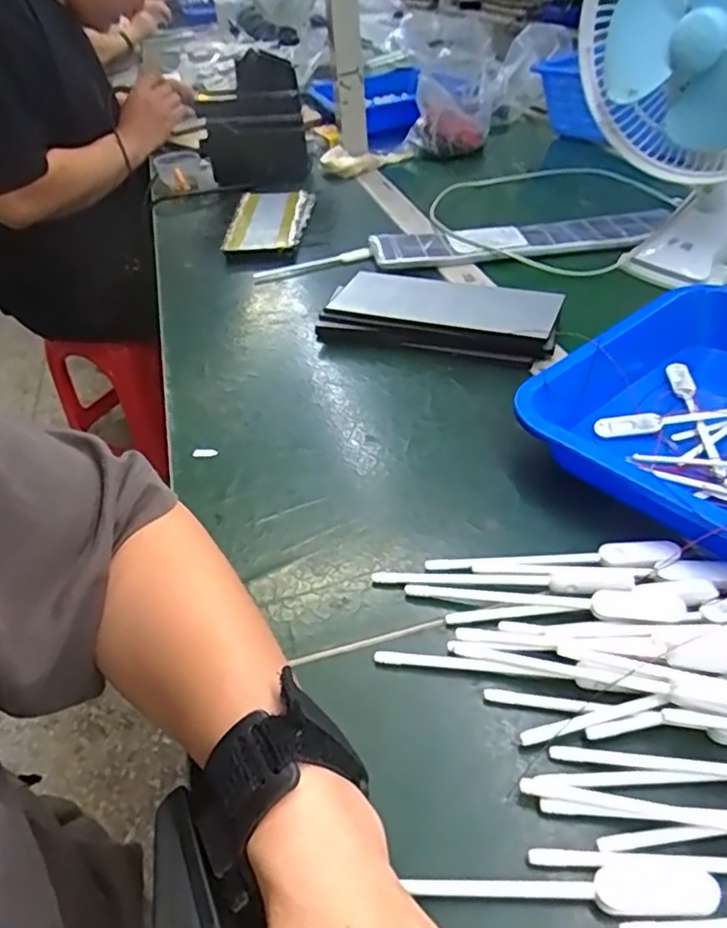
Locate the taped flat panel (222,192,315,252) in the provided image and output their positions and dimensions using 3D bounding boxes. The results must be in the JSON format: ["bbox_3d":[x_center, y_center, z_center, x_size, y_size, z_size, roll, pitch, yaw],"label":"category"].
[{"bbox_3d":[-0.120,-0.309,0.819,0.091,0.024,0.180,-2,41,7],"label":"taped flat panel"}]

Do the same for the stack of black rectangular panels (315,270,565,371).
[{"bbox_3d":[0.069,-0.136,0.588,0.213,0.035,0.101,14,45,23],"label":"stack of black rectangular panels"}]

